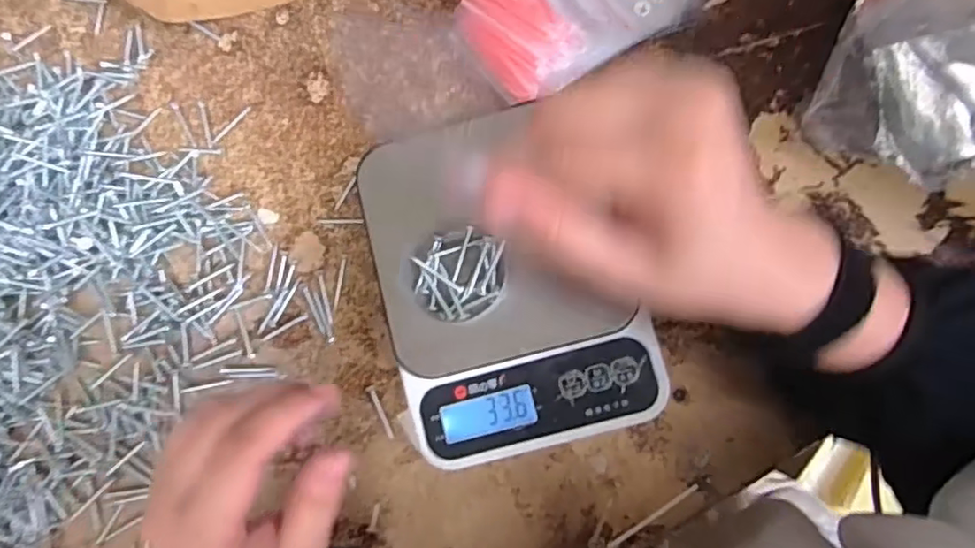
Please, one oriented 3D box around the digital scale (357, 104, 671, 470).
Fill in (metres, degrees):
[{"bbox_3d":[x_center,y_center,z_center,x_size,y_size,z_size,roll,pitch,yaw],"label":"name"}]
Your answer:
[{"bbox_3d":[0.011,0.006,0.347,0.139,0.045,0.187,-15,83,4],"label":"digital scale"}]

